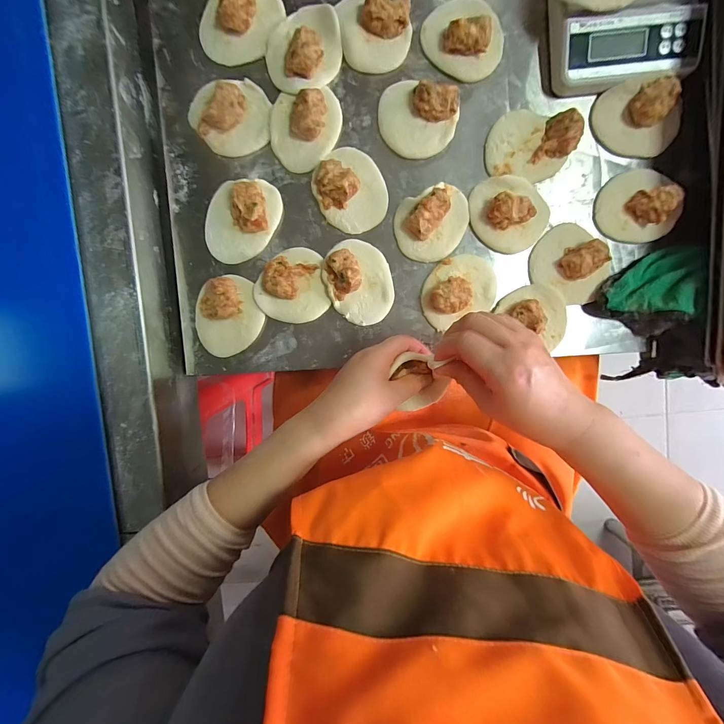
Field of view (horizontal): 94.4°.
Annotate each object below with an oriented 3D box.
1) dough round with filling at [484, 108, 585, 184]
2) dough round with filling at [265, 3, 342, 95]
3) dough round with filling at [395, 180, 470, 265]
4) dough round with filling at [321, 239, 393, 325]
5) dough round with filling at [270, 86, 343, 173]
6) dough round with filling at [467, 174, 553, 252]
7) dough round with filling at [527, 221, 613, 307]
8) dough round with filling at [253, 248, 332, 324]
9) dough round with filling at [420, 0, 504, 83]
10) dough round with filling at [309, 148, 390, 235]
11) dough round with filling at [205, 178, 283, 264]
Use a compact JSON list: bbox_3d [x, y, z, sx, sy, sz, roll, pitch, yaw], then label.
[{"bbox_3d":[0.195,-0.253,0.382,0.092,0.027,0.073,9,95,0],"label":"dough round with filling"},{"bbox_3d":[-0.067,-0.356,0.372,0.085,0.032,0.088,0,95,1],"label":"dough round with filling"},{"bbox_3d":[0.086,-0.162,0.391,0.089,0.027,0.075,-25,94,3],"label":"dough round with filling"},{"bbox_3d":[-0.003,-0.095,0.397,0.076,0.030,0.099,-21,95,3],"label":"dough round with filling"},{"bbox_3d":[-0.065,-0.269,0.383,0.080,0.027,0.084,0,95,1],"label":"dough round with filling"},{"bbox_3d":[0.174,-0.177,0.388,0.081,0.024,0.091,-37,94,4],"label":"dough round with filling"},{"bbox_3d":[0.250,-0.119,0.395,0.085,0.030,0.079,0,95,1],"label":"dough round with filling"},{"bbox_3d":[-0.086,-0.089,0.399,0.084,0.026,0.084,0,95,1],"label":"dough round with filling"},{"bbox_3d":[0.116,-0.368,0.374,0.073,0.029,0.089,-37,94,4],"label":"dough round with filling"},{"bbox_3d":[-0.014,-0.203,0.389,0.080,0.028,0.094,-24,94,3],"label":"dough round with filling"},{"bbox_3d":[-0.145,-0.168,0.394,0.077,0.027,0.102,26,95,-2],"label":"dough round with filling"}]

